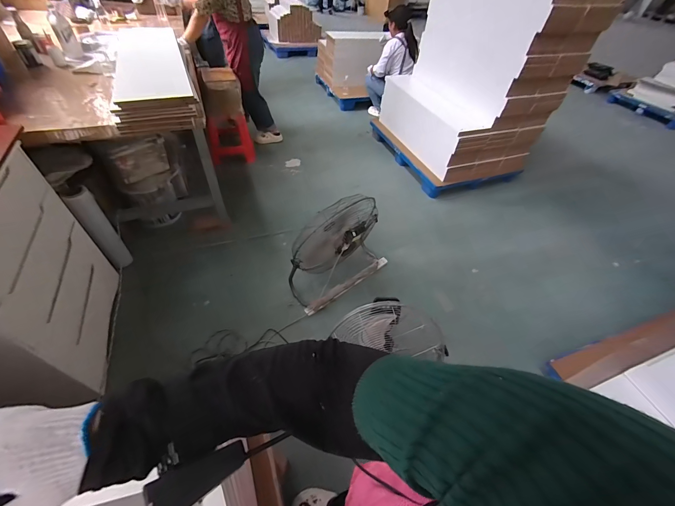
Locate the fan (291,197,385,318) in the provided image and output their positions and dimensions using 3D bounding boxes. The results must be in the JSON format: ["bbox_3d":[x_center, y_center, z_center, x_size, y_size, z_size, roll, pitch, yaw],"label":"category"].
[{"bbox_3d":[0.008,-0.026,1.606,0.560,0.505,0.298,-33,59,-30],"label":"fan"}]

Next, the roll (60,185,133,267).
[{"bbox_3d":[-1.168,-0.098,1.484,0.097,0.465,0.098,3,48,-3],"label":"roll"}]

